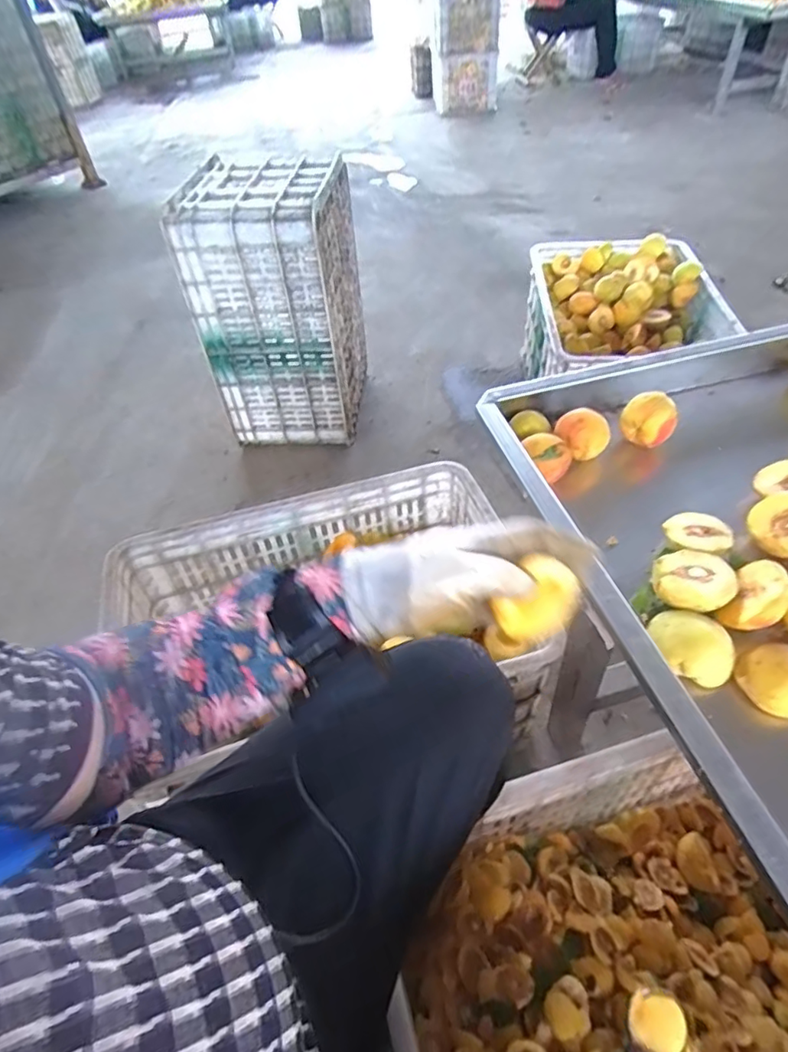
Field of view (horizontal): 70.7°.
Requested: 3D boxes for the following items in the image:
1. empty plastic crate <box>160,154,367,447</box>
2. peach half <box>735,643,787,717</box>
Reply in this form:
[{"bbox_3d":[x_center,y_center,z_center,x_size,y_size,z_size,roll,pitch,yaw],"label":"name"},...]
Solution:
[{"bbox_3d":[-0.232,-0.453,1.212,0.275,0.524,0.291,3,49,8],"label":"empty plastic crate"},{"bbox_3d":[0.304,0.123,0.437,0.048,0.045,0.056,-25,51,-16],"label":"peach half"}]

